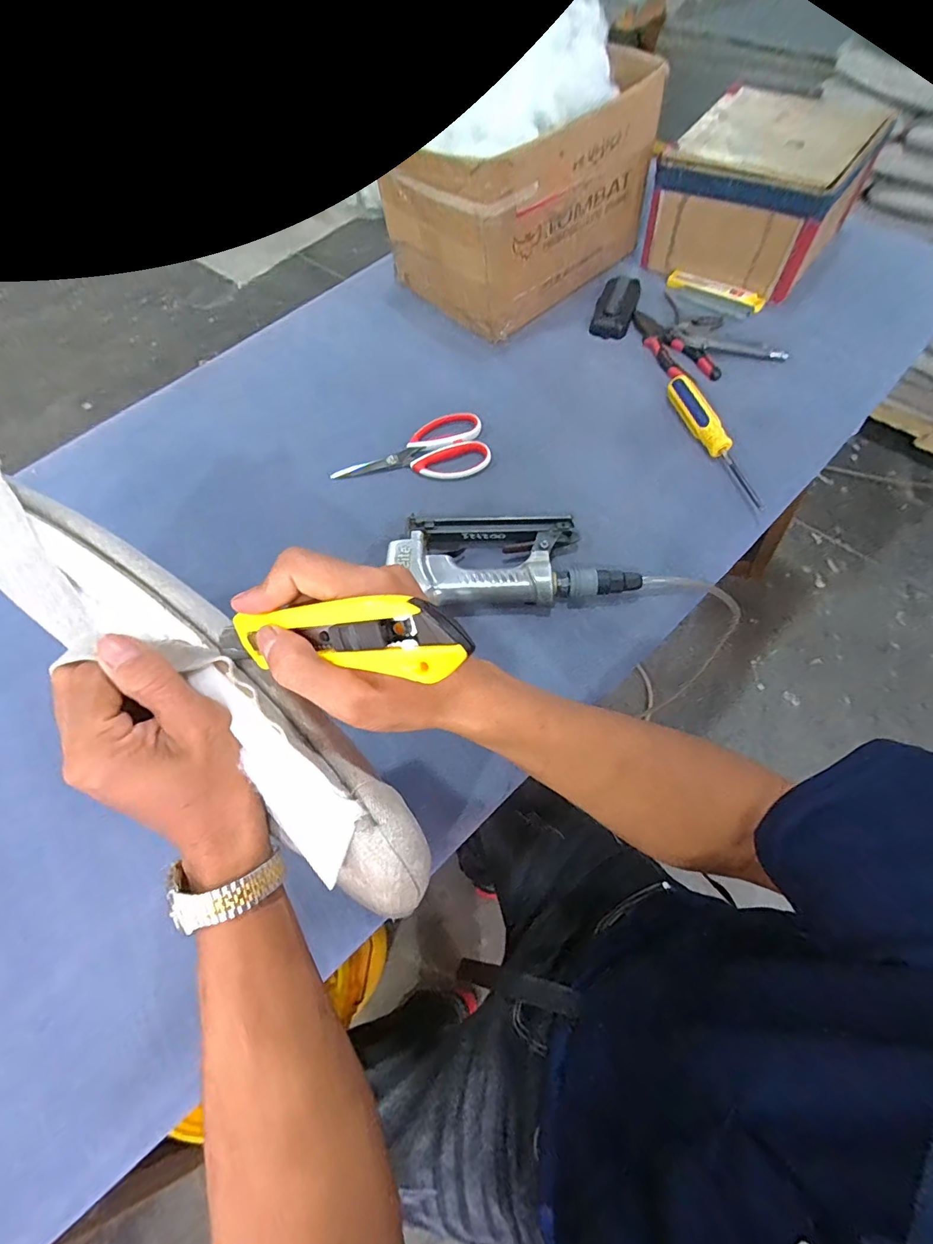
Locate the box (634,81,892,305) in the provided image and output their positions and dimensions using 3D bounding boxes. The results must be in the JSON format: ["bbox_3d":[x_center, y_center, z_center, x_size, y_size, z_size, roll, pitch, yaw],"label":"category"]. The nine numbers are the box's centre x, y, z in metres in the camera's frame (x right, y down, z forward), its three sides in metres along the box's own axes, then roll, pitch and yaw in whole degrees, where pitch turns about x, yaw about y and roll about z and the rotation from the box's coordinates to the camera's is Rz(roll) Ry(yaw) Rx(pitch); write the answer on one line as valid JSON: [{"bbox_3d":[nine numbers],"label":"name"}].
[{"bbox_3d":[0.388,-0.575,0.641,0.207,0.131,0.211,35,70,19],"label":"box"}]

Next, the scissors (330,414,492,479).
[{"bbox_3d":[-0.067,-0.213,0.584,0.189,0.020,0.087,-1,63,5],"label":"scissors"}]

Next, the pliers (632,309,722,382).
[{"bbox_3d":[0.267,-0.368,0.625,0.059,0.018,0.150,-17,62,-3],"label":"pliers"}]

